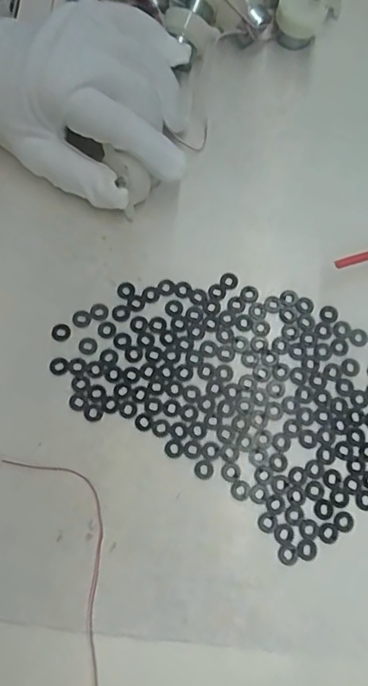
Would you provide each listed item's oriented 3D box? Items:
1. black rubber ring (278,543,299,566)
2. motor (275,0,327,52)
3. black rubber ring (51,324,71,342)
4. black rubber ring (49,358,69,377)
[{"bbox_3d":[0.055,0.111,0.270,0.011,0.004,0.011,0,75,-1],"label":"black rubber ring"},{"bbox_3d":[0.077,-0.217,0.345,0.031,0.032,0.028,16,75,3],"label":"motor"},{"bbox_3d":[-0.071,-0.006,0.298,0.010,0.004,0.011,0,75,-1],"label":"black rubber ring"},{"bbox_3d":[-0.071,0.013,0.292,0.010,0.004,0.011,0,75,-1],"label":"black rubber ring"}]

